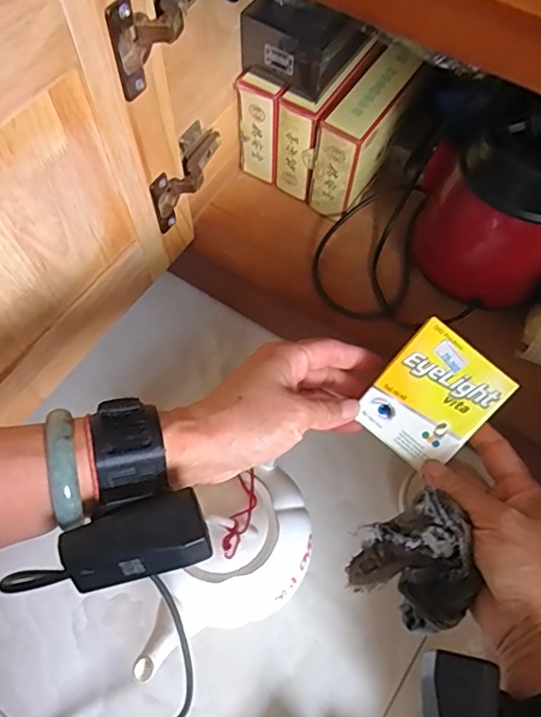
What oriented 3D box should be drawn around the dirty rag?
[{"bbox_3d":[0.086,0.126,0.331,0.060,0.065,0.068,-26,69,-12],"label":"dirty rag"}]

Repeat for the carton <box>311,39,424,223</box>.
[{"bbox_3d":[0.088,-0.208,0.521,0.047,0.117,0.116,34,70,13],"label":"carton"}]

